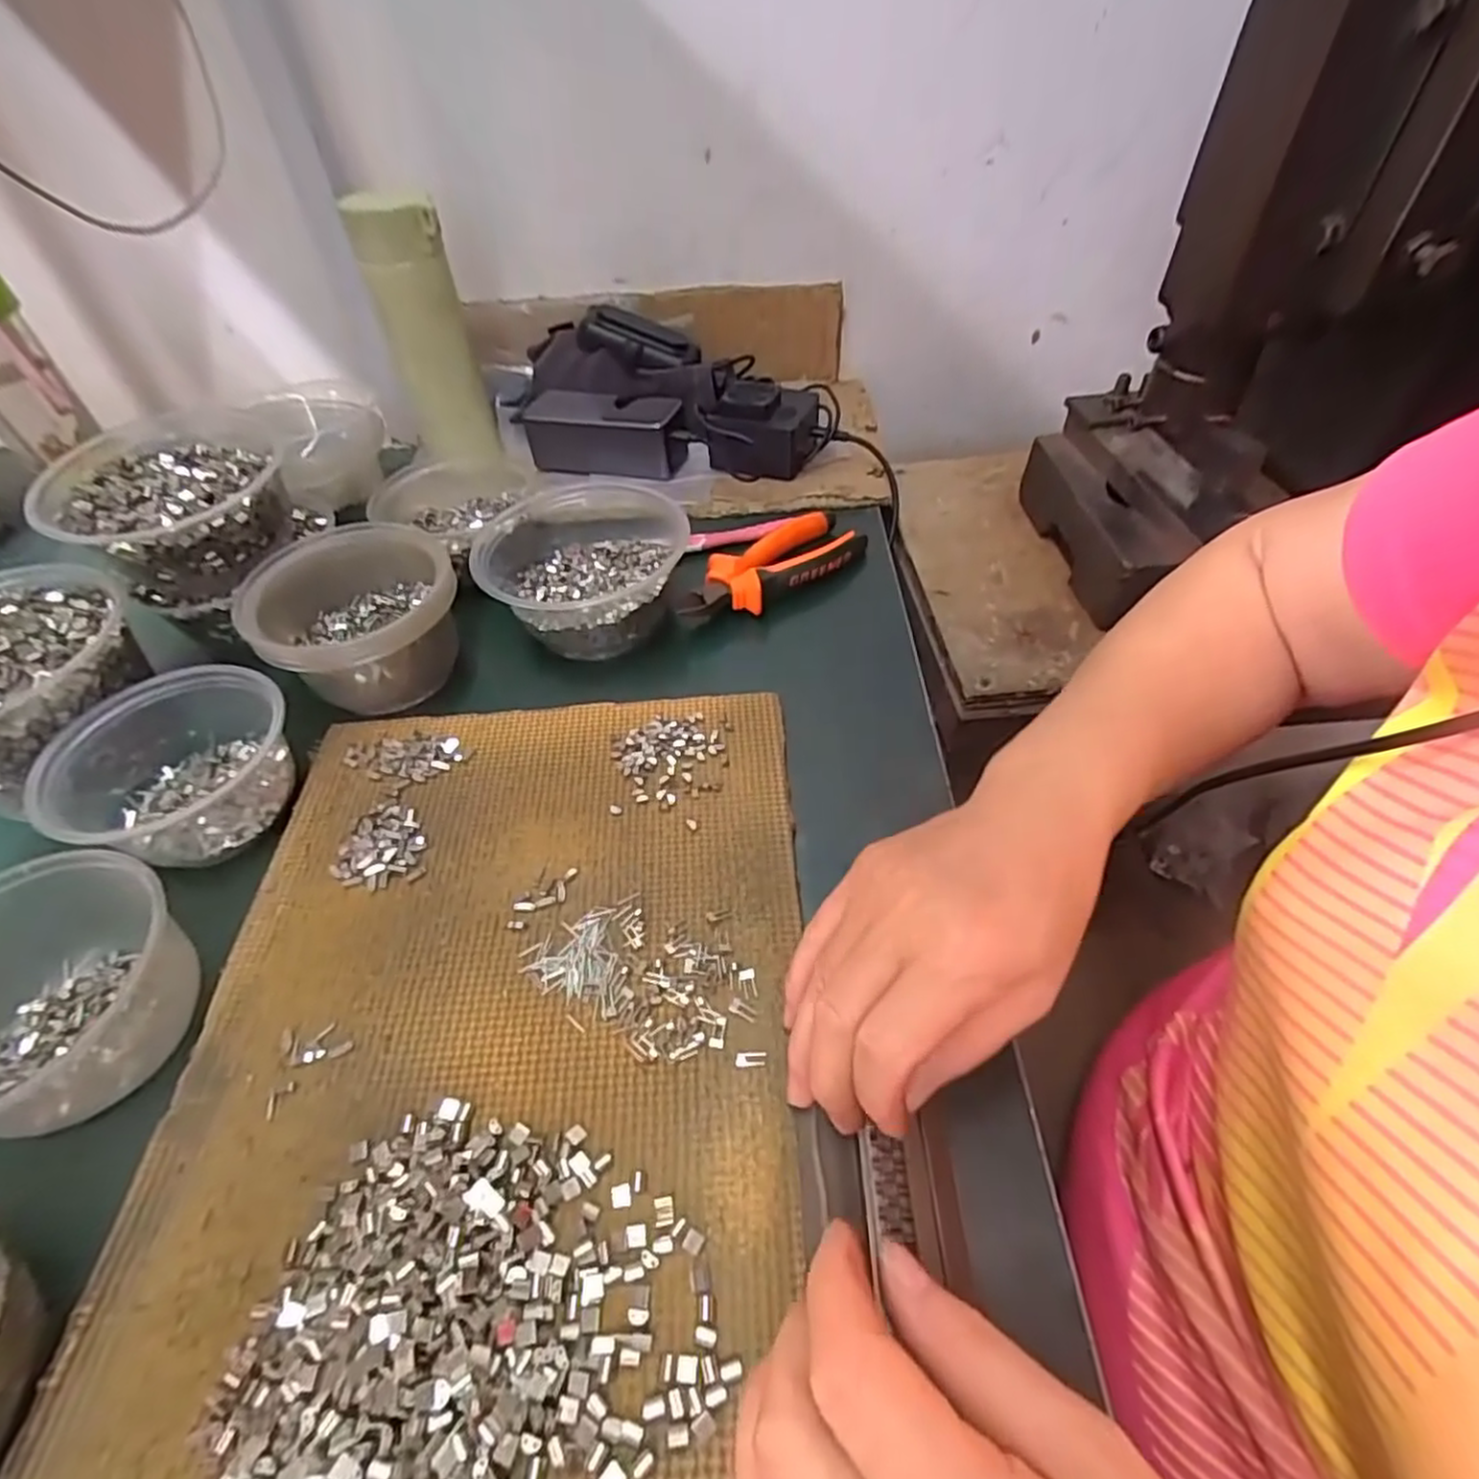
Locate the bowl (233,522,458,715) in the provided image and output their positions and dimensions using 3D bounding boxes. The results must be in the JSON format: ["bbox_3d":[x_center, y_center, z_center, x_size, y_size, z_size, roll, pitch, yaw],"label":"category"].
[{"bbox_3d":[-0.229,-0.072,0.440,0.110,0.067,0.107,-1,49,1],"label":"bowl"}]

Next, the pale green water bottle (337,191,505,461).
[{"bbox_3d":[-0.248,-0.322,0.573,0.063,0.183,0.057,-17,50,-12],"label":"pale green water bottle"}]

